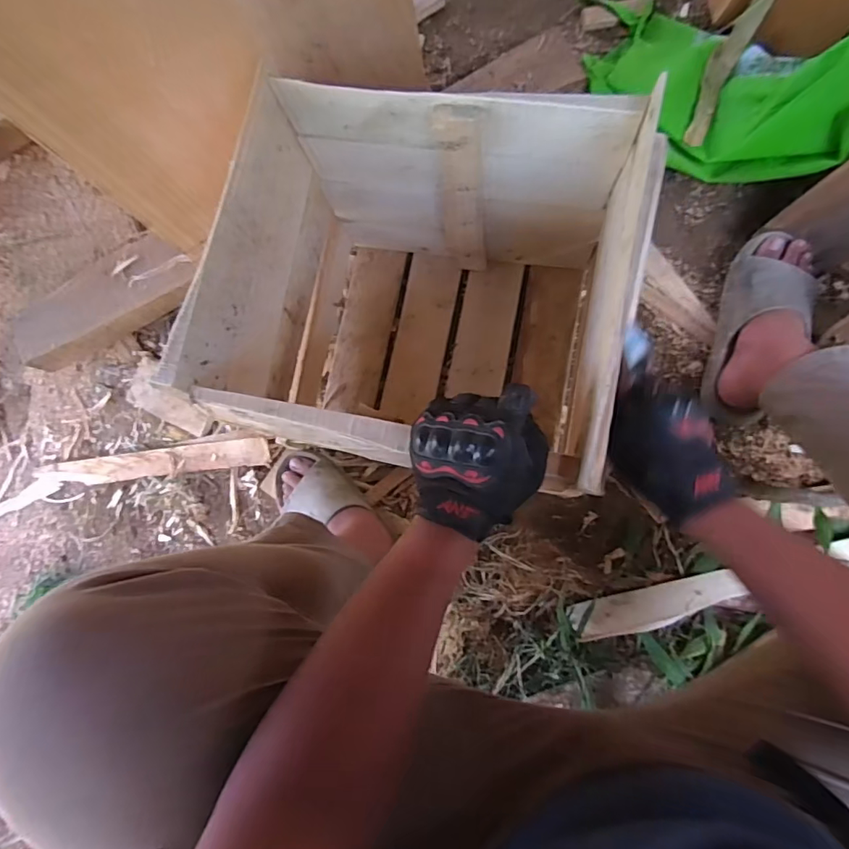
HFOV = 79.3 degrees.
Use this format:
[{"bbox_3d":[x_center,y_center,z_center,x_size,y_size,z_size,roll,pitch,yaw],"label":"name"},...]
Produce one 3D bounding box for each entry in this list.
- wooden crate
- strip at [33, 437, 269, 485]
[{"bbox_3d":[0.011,-0.141,0.673,0.433,0.402,0.379,12,85,6],"label":"wooden crate"},{"bbox_3d":[-0.521,0.075,0.940,0.533,0.026,0.051,-7,83,18],"label":"strip"}]

